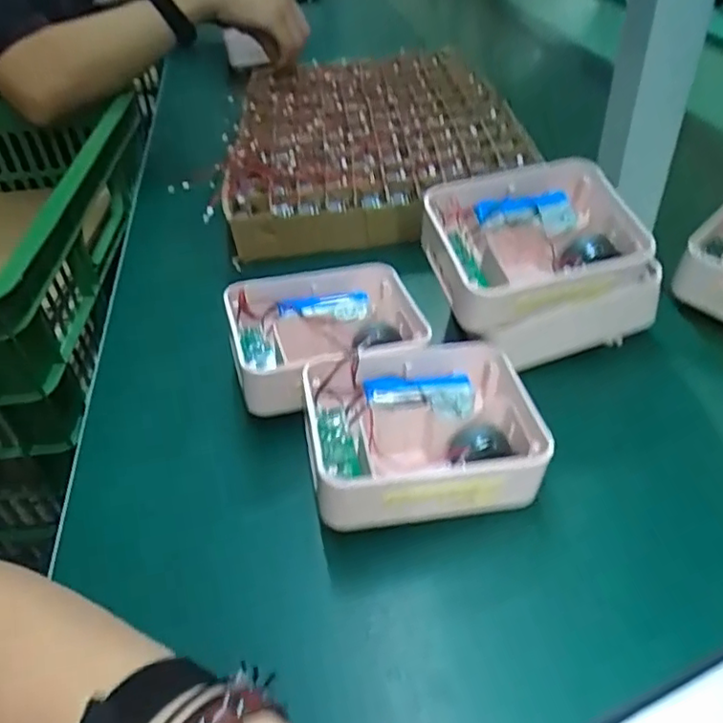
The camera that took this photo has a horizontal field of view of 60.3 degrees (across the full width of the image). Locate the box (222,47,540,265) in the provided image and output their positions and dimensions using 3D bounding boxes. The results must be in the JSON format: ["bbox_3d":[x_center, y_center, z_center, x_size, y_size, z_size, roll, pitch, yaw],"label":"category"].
[{"bbox_3d":[0.011,-0.243,0.678,0.292,0.061,0.360,-7,43,-2],"label":"box"}]

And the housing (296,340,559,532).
[{"bbox_3d":[0.033,0.036,0.364,0.128,0.042,0.105,-8,43,-4],"label":"housing"}]

